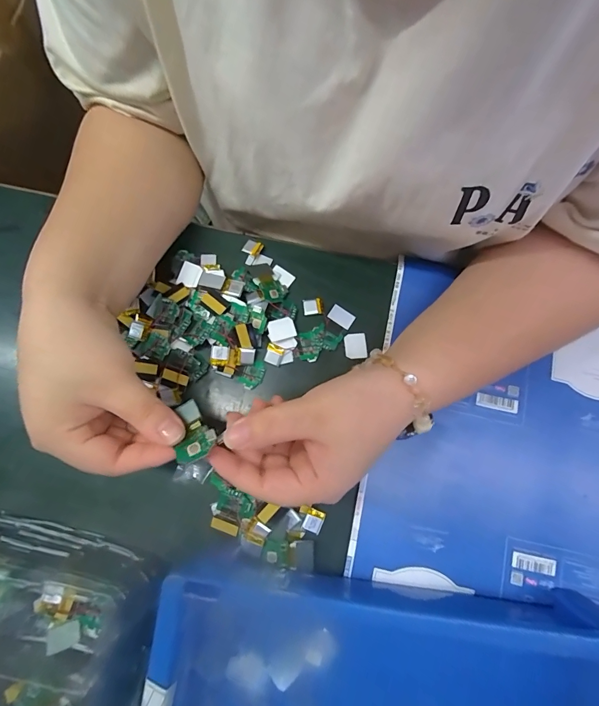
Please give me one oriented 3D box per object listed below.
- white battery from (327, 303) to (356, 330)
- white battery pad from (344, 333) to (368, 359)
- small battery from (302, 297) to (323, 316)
[{"bbox_3d":[0.036,-0.032,0.324,0.022,0.004,0.014,33,82,6],"label":"white battery"},{"bbox_3d":[0.048,-0.006,0.320,0.018,0.004,0.022,-4,80,0],"label":"white battery pad"},{"bbox_3d":[0.012,-0.041,0.326,0.017,0.004,0.014,-6,80,0],"label":"small battery"}]

